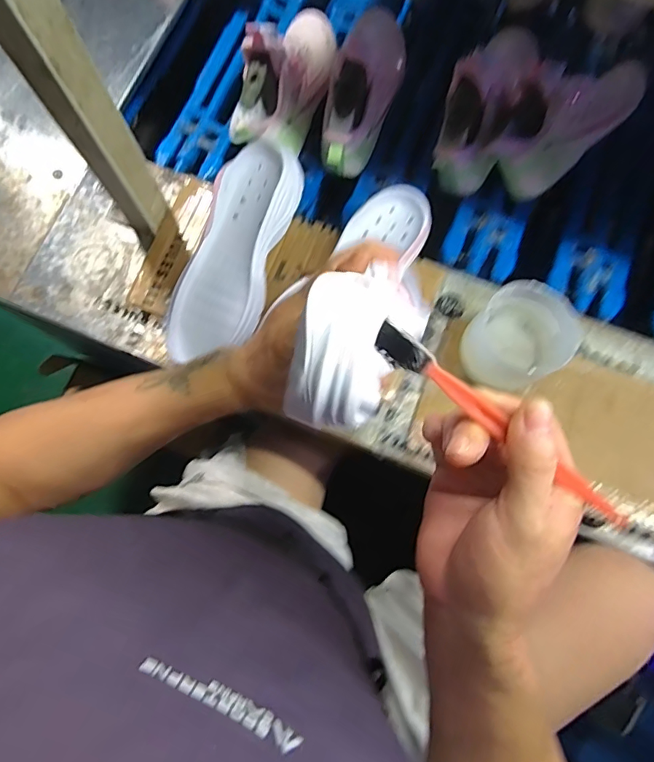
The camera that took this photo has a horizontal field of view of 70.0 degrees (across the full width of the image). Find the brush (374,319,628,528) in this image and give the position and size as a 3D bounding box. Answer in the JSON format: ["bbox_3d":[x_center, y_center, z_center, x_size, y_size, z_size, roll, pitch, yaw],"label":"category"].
[{"bbox_3d":[0.091,0.024,0.239,0.162,0.020,0.022,37,79,-6],"label":"brush"}]

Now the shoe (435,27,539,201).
[{"bbox_3d":[0.203,-0.365,0.607,0.091,0.103,0.266,26,77,5],"label":"shoe"}]

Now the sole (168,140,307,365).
[{"bbox_3d":[-0.102,-0.138,0.507,0.090,0.038,0.243,23,93,5],"label":"sole"}]

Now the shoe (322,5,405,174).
[{"bbox_3d":[0.050,-0.384,0.609,0.077,0.112,0.236,16,74,2],"label":"shoe"}]

